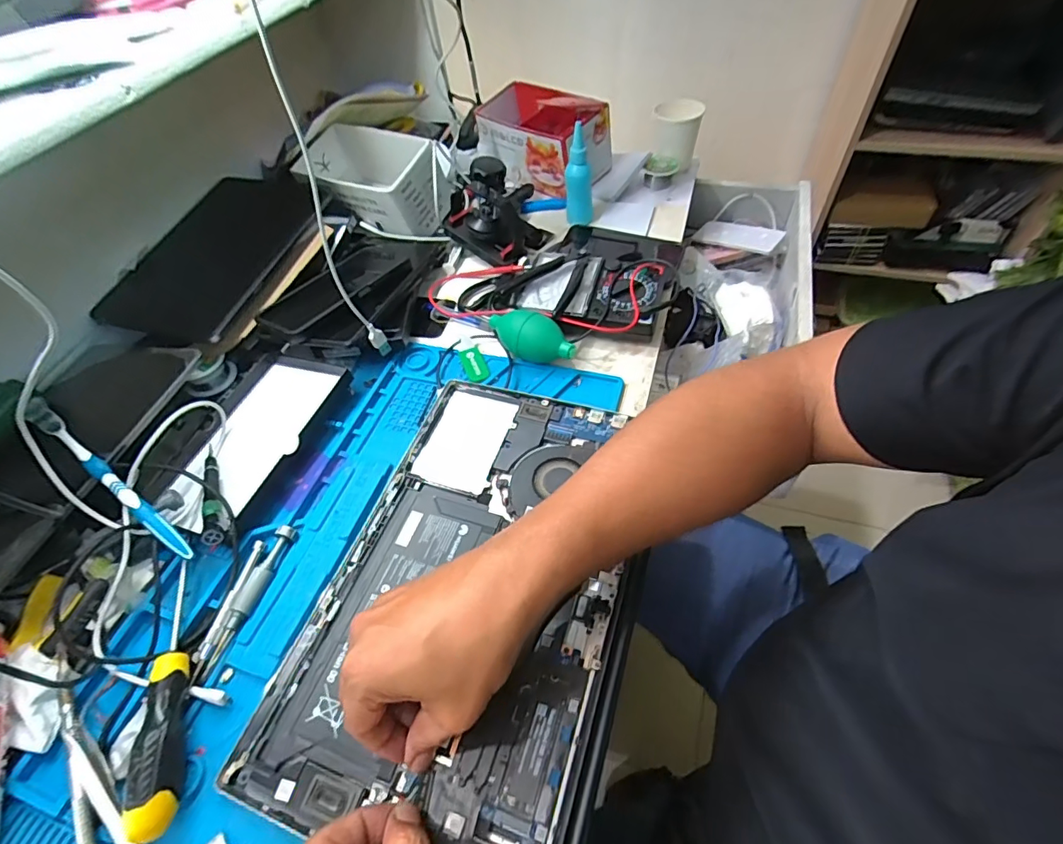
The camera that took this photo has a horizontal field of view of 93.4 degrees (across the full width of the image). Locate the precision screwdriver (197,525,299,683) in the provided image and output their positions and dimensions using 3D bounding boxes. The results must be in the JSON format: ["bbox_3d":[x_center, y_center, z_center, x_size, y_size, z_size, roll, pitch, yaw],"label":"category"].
[{"bbox_3d":[-0.218,0.135,0.388,0.015,0.015,0.117,9,55,12],"label":"precision screwdriver"}]

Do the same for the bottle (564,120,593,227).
[{"bbox_3d":[0.061,-0.314,0.647,0.029,0.122,0.027,-20,54,-9],"label":"bottle"}]

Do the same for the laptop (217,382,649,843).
[{"bbox_3d":[-0.036,0.118,0.383,0.225,0.013,0.349,13,56,15],"label":"laptop"}]

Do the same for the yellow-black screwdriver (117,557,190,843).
[{"bbox_3d":[-0.250,0.179,0.344,0.025,0.027,0.173,-18,53,-8],"label":"yellow-black screwdriver"}]

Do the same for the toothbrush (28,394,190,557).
[{"bbox_3d":[-0.336,0.046,0.399,0.177,0.011,0.015,41,64,4],"label":"toothbrush"}]

